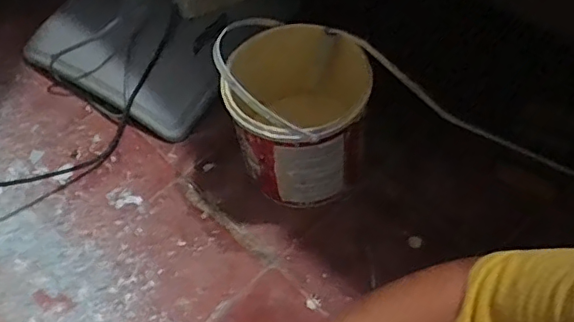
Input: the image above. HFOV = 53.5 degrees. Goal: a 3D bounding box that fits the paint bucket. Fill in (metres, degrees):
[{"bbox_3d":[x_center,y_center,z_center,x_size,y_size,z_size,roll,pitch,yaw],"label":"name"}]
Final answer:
[{"bbox_3d":[0.016,-0.070,0.778,0.184,0.226,0.192,-2,57,3],"label":"paint bucket"}]

